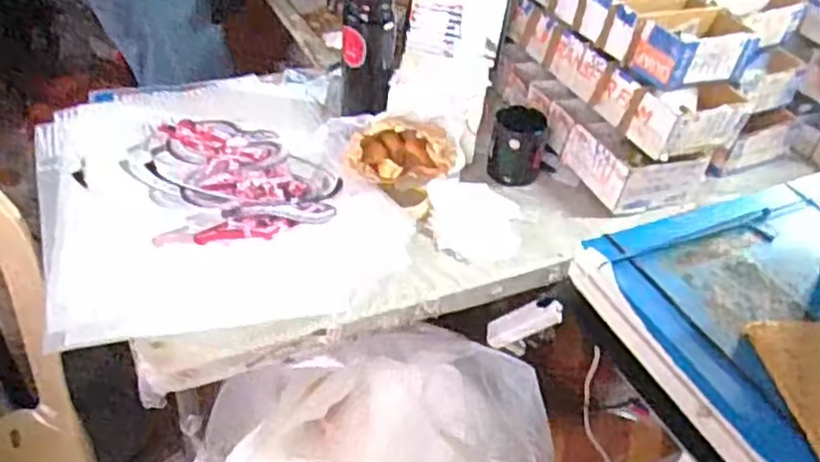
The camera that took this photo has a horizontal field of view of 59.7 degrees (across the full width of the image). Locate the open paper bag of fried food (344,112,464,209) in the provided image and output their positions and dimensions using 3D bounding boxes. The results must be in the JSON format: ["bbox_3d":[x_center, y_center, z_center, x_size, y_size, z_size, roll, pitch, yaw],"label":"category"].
[{"bbox_3d":[-0.009,-0.103,1.020,0.160,0.092,0.102,13,41,8],"label":"open paper bag of fried food"}]

